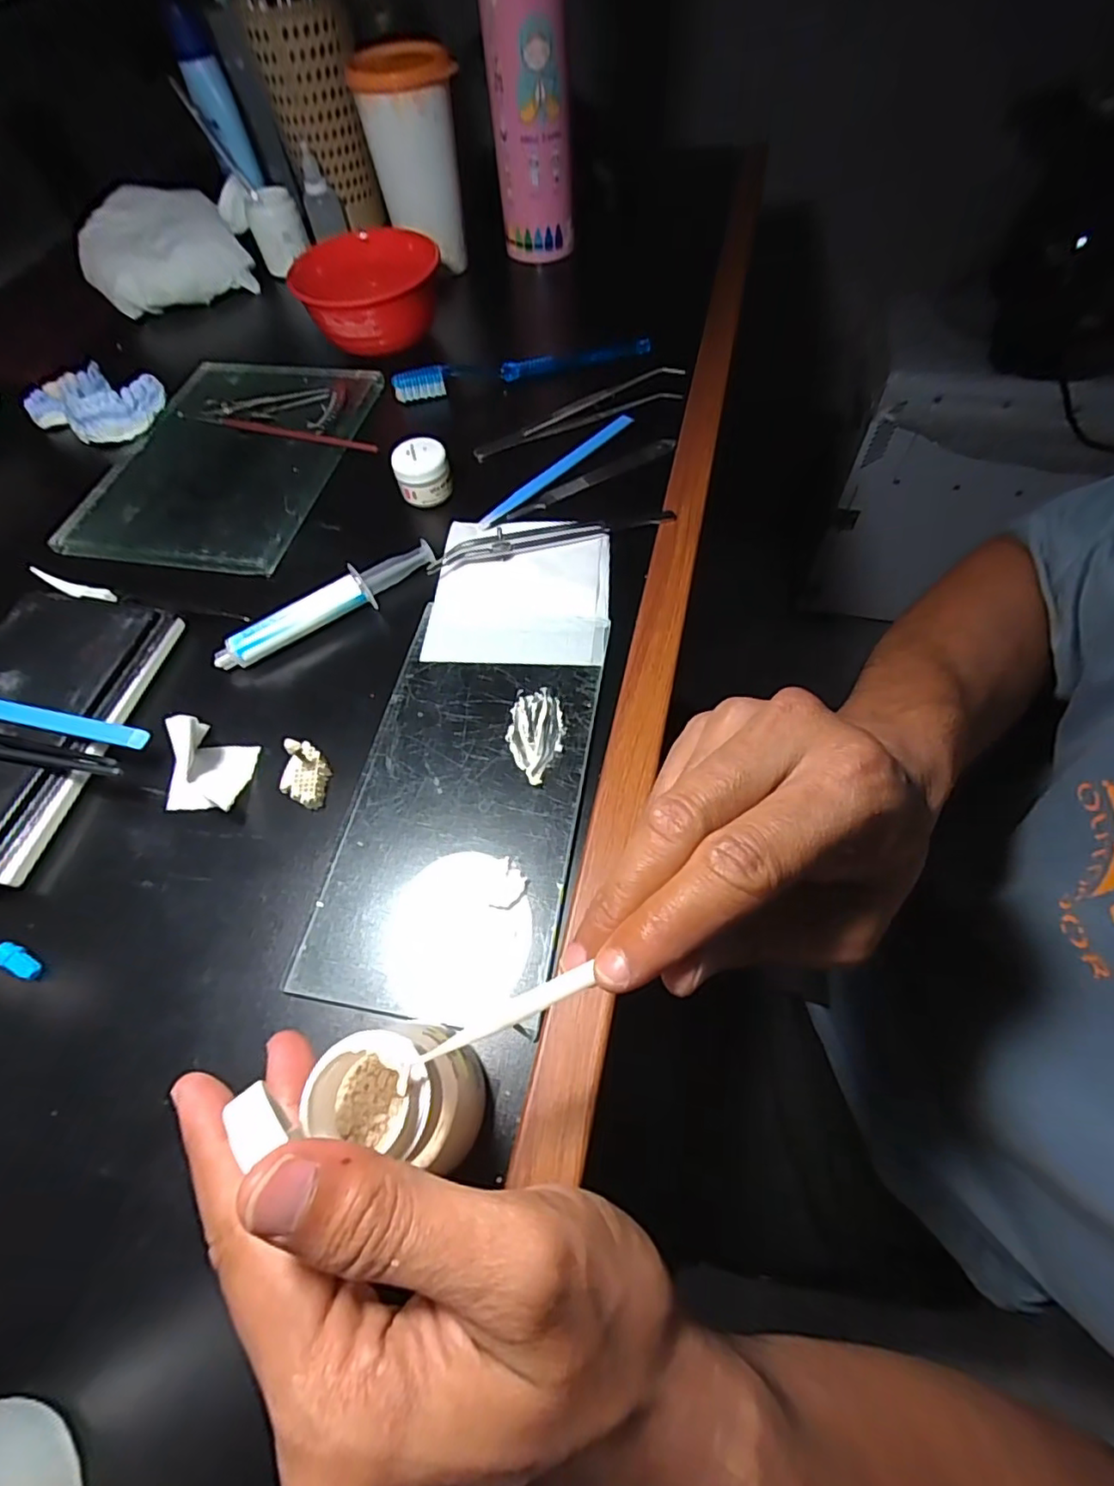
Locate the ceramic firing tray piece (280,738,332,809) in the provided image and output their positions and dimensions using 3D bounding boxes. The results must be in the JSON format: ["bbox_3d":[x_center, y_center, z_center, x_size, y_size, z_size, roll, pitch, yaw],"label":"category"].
[{"bbox_3d":[-0.116,0.014,0.276,0.019,0.011,0.031,-3,60,2],"label":"ceramic firing tray piece"}]

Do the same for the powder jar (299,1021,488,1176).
[{"bbox_3d":[-0.047,0.107,0.185,0.043,0.061,0.039,15,62,12],"label":"powder jar"}]

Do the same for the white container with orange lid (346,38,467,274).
[{"bbox_3d":[-0.114,-0.469,0.487,0.072,0.117,0.072,-15,61,-5],"label":"white container with orange lid"}]

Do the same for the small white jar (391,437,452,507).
[{"bbox_3d":[-0.083,-0.167,0.368,0.032,0.026,0.029,-15,60,-5],"label":"small white jar"}]

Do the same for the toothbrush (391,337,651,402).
[{"bbox_3d":[-0.025,-0.276,0.436,0.188,0.019,0.009,-14,60,-4],"label":"toothbrush"}]

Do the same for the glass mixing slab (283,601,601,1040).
[{"bbox_3d":[-0.042,0.029,0.266,0.100,0.004,0.166,6,61,7],"label":"glass mixing slab"}]

